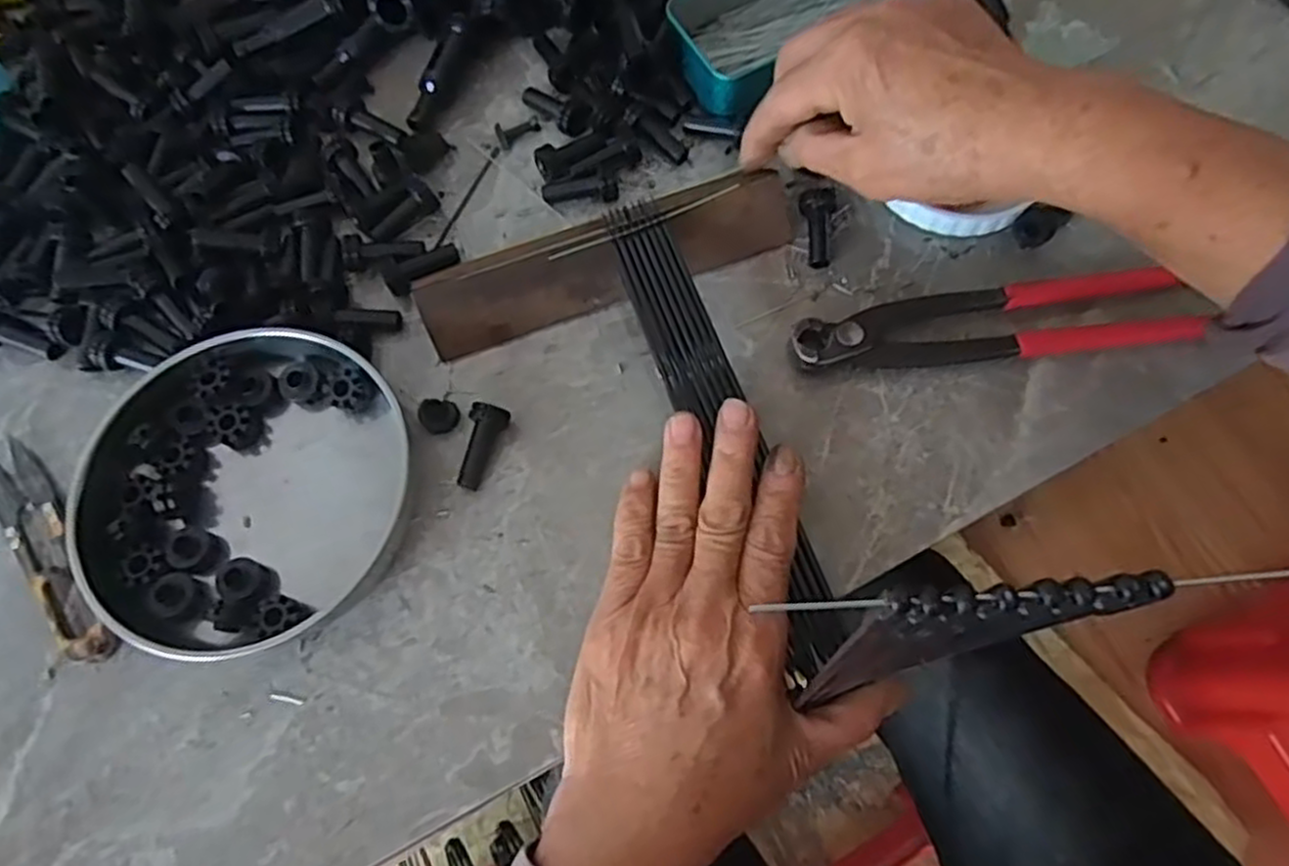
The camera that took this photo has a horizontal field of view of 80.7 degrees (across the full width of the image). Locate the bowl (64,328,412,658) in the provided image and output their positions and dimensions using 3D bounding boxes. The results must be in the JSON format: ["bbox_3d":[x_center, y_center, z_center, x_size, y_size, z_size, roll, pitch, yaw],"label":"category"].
[{"bbox_3d":[-0.172,0.023,0.330,0.132,0.029,0.136,-1,69,2],"label":"bowl"}]

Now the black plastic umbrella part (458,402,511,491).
[{"bbox_3d":[-0.074,0.006,0.340,0.014,0.012,0.039,18,88,9],"label":"black plastic umbrella part"}]

